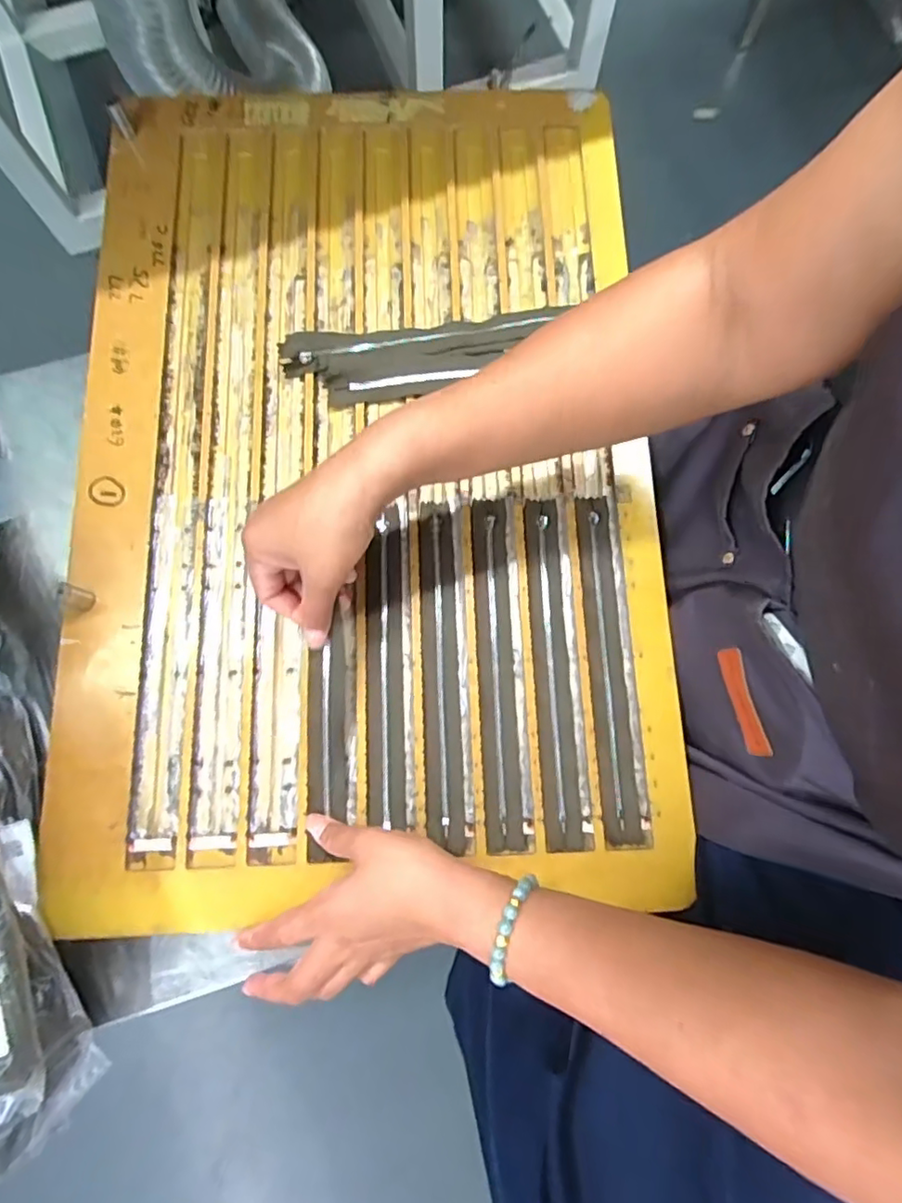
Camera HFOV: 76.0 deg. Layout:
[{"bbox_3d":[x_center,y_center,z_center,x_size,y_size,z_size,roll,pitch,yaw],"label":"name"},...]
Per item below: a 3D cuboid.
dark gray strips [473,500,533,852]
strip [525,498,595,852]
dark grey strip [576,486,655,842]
[{"bbox_3d":[0.035,0.047,0.429,0.030,0.008,0.256,-3,78,-1],"label":"dark gray strips"},{"bbox_3d":[0.080,0.046,0.431,0.034,0.009,0.256,-2,78,-1],"label":"strip"},{"bbox_3d":[0.119,0.044,0.431,0.031,0.011,0.256,-2,78,-1],"label":"dark grey strip"}]

